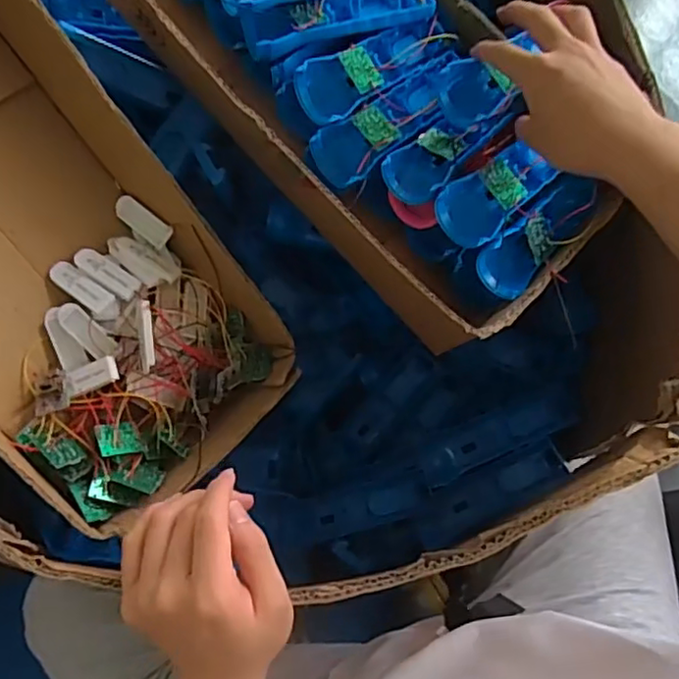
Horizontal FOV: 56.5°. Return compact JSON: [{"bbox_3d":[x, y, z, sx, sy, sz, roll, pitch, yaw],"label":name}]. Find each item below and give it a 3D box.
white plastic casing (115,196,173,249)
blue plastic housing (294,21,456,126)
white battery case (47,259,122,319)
[{"bbox_3d":[-0.168,-0.101,0.545,0.054,0.013,0.023,35,104,8],"label":"white plastic casing"},{"bbox_3d":[0.034,-0.232,0.531,0.152,0.027,0.050,-35,100,-12],"label":"blue plastic housing"},{"bbox_3d":[-0.213,-0.041,0.530,0.065,0.012,0.023,37,74,12],"label":"white battery case"}]

